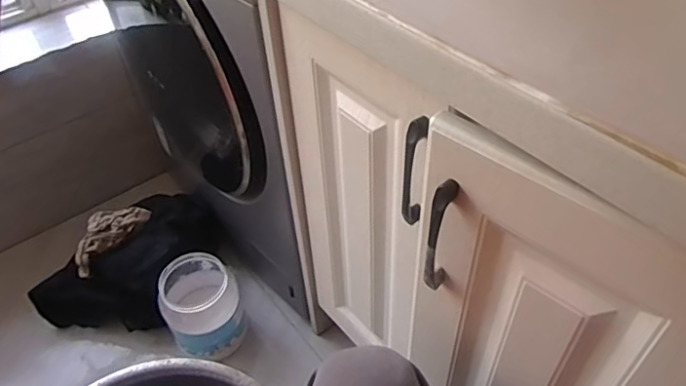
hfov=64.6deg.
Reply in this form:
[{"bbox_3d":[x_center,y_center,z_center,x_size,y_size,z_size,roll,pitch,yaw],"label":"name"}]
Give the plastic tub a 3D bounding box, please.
[{"bbox_3d":[-0.266,0.218,1.026,0.131,0.173,0.142,-2,46,2],"label":"plastic tub"}]

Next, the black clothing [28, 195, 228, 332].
[{"bbox_3d":[-0.405,0.146,1.078,0.231,0.163,0.363,32,56,30],"label":"black clothing"}]

